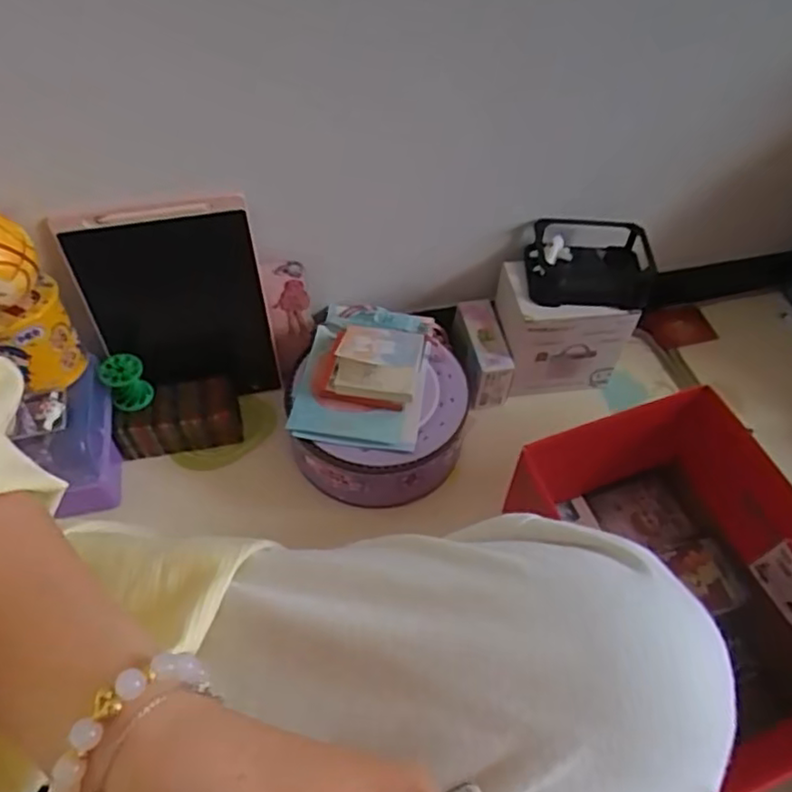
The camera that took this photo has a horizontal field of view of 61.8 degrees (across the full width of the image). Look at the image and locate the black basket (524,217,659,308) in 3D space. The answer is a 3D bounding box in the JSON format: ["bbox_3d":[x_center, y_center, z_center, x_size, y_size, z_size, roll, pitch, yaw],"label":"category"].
[{"bbox_3d":[0.216,-0.148,0.742,0.126,0.051,0.095,3,54,1],"label":"black basket"}]

